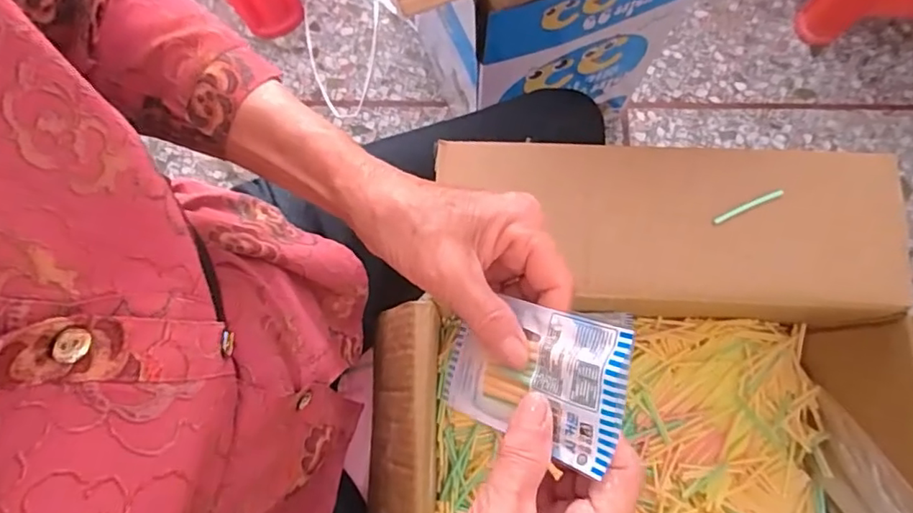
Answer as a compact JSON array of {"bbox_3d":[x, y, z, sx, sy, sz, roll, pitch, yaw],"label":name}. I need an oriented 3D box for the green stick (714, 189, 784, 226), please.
[{"bbox_3d":[0.239,-0.041,0.473,0.059,0.007,0.007,-24,79,-5],"label":"green stick"}]

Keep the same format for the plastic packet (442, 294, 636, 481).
[{"bbox_3d":[0.034,0.056,0.276,0.098,0.009,0.064,12,90,47],"label":"plastic packet"}]

